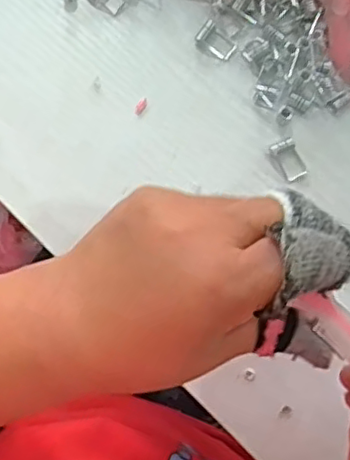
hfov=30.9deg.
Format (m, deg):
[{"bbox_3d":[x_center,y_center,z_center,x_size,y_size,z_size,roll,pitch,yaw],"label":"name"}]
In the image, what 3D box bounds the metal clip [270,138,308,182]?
[{"bbox_3d":[0.063,-0.039,0.346,0.015,0.006,0.024,-25,79,-4],"label":"metal clip"}]

